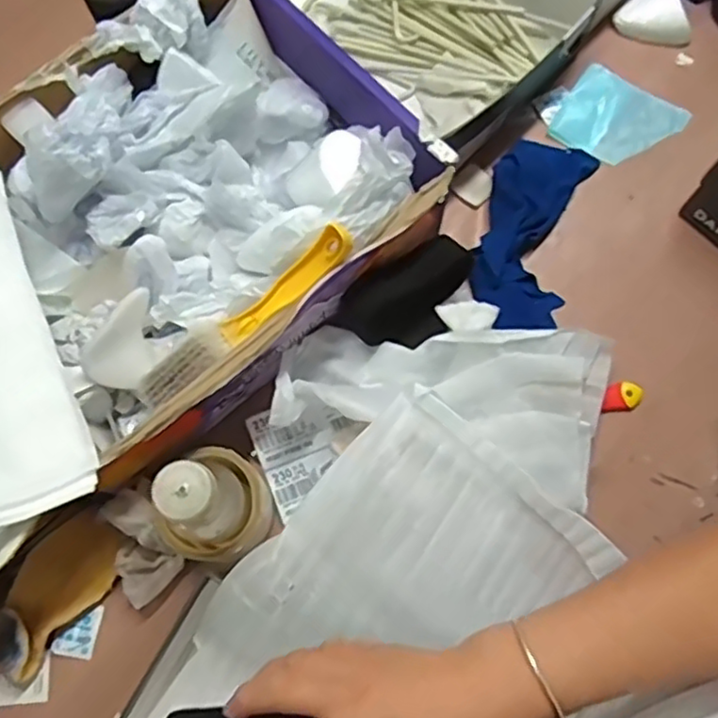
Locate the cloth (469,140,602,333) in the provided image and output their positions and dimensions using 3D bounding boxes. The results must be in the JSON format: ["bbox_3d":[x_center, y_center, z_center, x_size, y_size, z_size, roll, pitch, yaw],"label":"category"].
[{"bbox_3d":[0.173,-0.128,0.684,0.099,0.031,0.225,16,74,5],"label":"cloth"}]

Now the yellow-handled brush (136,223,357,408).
[{"bbox_3d":[-0.100,-0.033,0.553,0.227,0.035,0.040,-37,75,13],"label":"yellow-handled brush"}]

